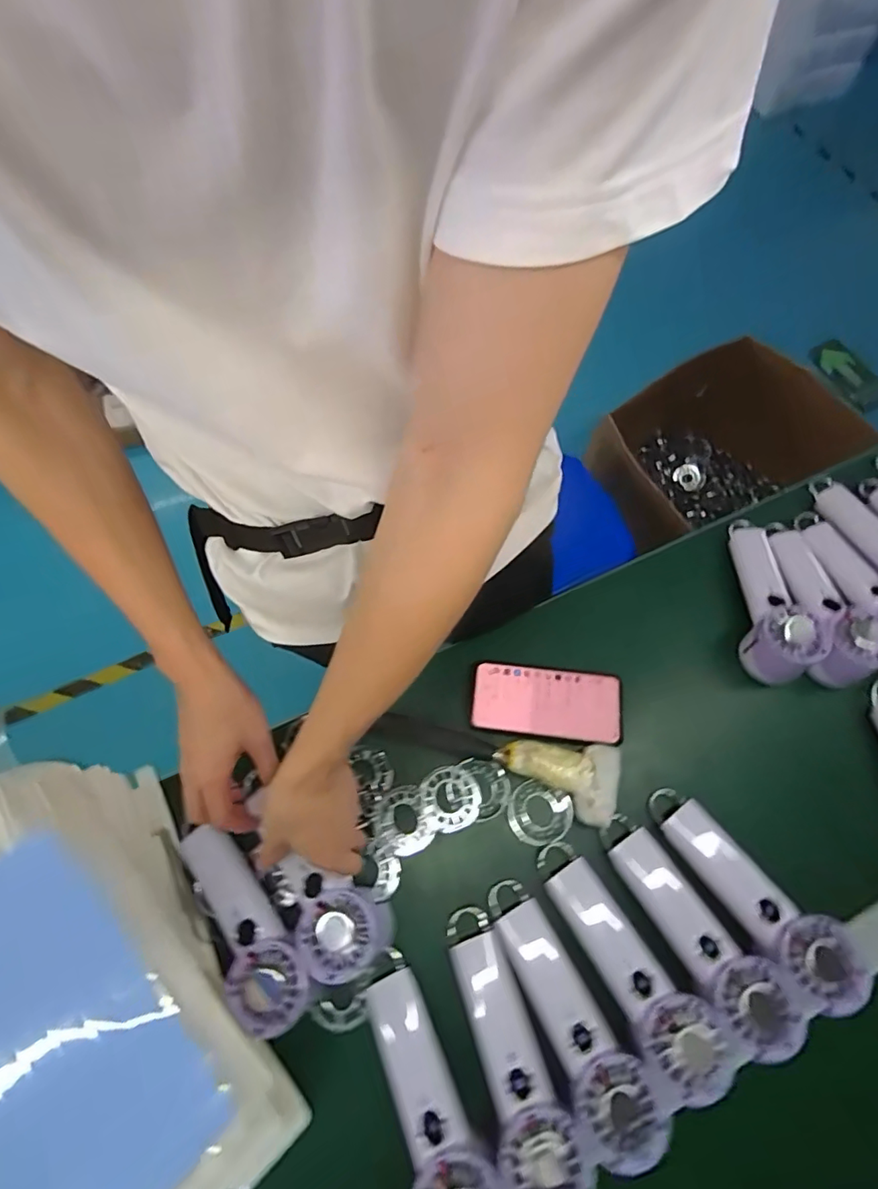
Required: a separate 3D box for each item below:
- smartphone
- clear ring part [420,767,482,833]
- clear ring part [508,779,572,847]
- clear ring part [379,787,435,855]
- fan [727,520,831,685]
[{"bbox_3d":[0.112,0.113,0.554,0.155,0.012,0.074,8,68,3],"label":"smartphone"},{"bbox_3d":[0.012,0.199,0.517,0.055,0.011,0.057,-19,69,-8],"label":"clear ring part"},{"bbox_3d":[0.097,0.214,0.516,0.061,0.009,0.055,22,69,8],"label":"clear ring part"},{"bbox_3d":[-0.034,0.219,0.510,0.045,0.006,0.059,-22,70,-9],"label":"clear ring part"},{"bbox_3d":[0.365,-0.004,0.580,0.062,0.066,0.196,5,68,2],"label":"fan"}]

